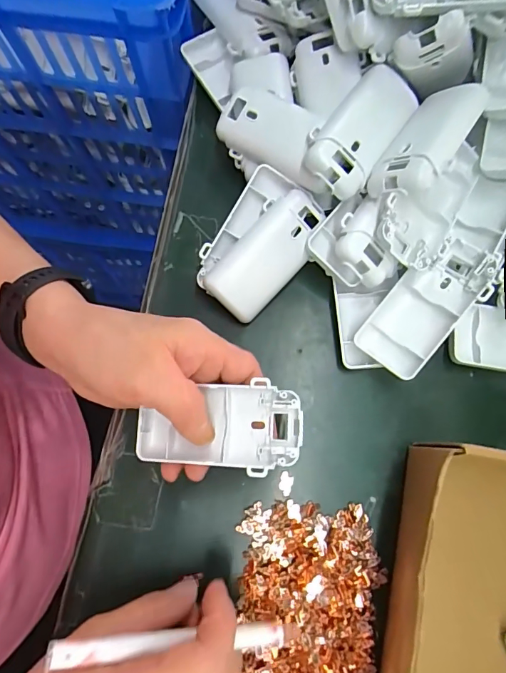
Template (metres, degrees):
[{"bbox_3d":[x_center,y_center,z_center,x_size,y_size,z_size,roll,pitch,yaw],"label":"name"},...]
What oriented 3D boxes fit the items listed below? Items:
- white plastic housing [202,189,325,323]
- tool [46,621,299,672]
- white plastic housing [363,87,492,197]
[{"bbox_3d":[0.010,-0.055,0.296,0.042,0.031,0.091,40,80,8],"label":"white plastic housing"},{"bbox_3d":[-0.033,0.149,0.208,0.121,0.008,0.011,10,76,-21],"label":"tool"},{"bbox_3d":[0.108,-0.122,0.261,0.035,0.025,0.090,34,79,7],"label":"white plastic housing"}]

